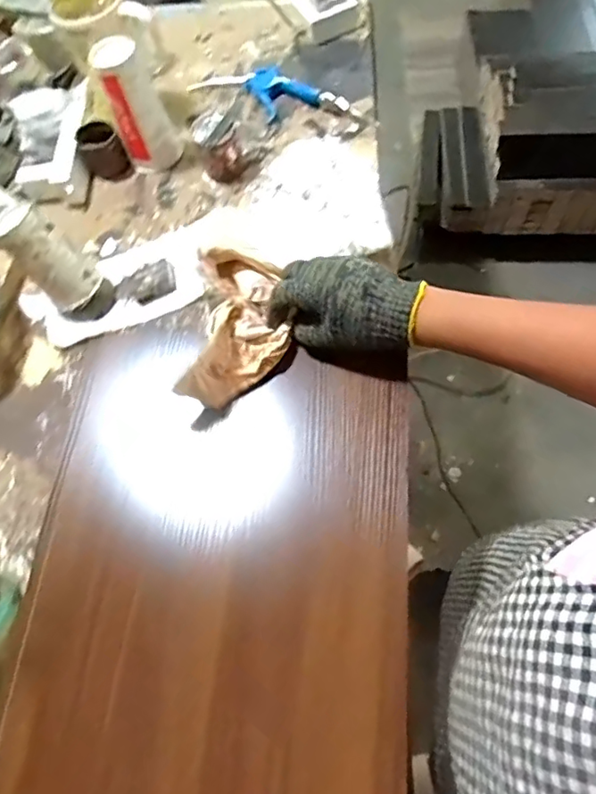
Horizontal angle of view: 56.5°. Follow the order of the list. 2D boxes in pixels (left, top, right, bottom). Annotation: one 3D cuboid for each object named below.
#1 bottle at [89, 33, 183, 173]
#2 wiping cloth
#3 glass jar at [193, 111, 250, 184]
[{"bbox_3d":[-0.226,-0.414,0.794,0.080,0.160,0.075,-19,66,-5],"label":"bottle"},{"bbox_3d":[-0.058,-0.074,0.549,0.095,0.051,0.173,1,66,4],"label":"wiping cloth"},{"bbox_3d":[-0.109,-0.365,0.800,0.070,0.084,0.074,-1,65,3],"label":"glass jar"}]

